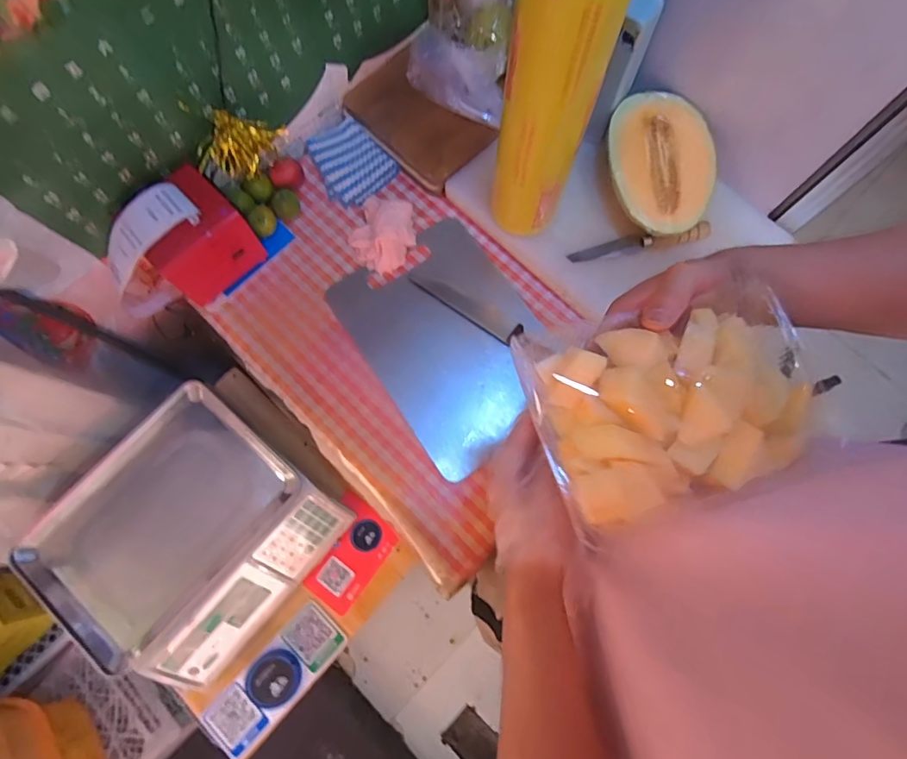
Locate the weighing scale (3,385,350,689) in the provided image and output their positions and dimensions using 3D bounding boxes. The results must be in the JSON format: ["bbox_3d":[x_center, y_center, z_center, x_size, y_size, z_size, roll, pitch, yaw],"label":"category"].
[{"bbox_3d":[-0.375,0.222,0.694,0.305,0.106,0.326,40,79,8],"label":"weighing scale"}]

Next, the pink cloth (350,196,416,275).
[{"bbox_3d":[-0.103,-0.220,0.708,0.096,0.046,0.116,25,77,5],"label":"pink cloth"}]

